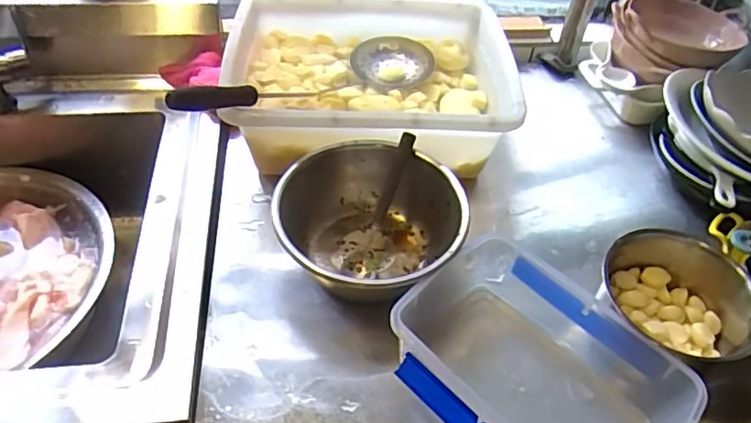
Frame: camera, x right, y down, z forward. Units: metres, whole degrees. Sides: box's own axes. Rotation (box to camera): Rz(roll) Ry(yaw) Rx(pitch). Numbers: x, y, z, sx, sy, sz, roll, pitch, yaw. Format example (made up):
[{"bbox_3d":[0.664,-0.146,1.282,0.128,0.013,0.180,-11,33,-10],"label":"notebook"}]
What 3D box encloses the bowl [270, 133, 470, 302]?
[{"bbox_3d":[-0.007,0.022,0.657,0.202,0.105,0.206,1,48,-3],"label":"bowl"}]

